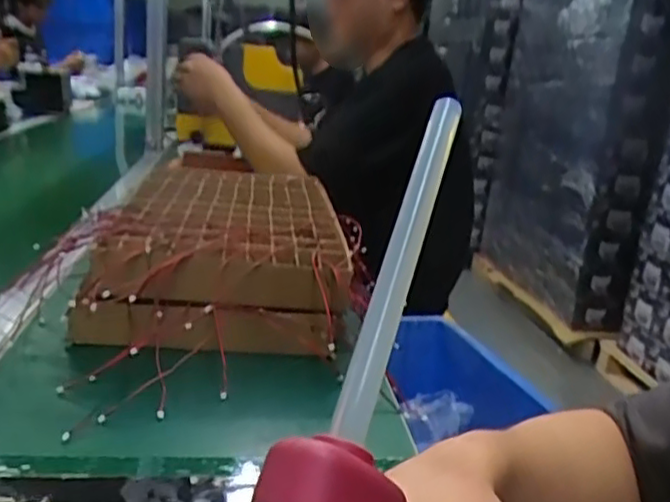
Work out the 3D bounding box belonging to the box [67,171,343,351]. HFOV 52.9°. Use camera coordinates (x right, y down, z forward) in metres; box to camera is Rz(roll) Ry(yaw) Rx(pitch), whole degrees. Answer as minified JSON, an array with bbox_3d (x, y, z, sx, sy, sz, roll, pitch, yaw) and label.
[{"bbox_3d":[-0.130,-0.002,0.811,0.251,0.118,0.440,4,15,-6],"label":"box"}]

